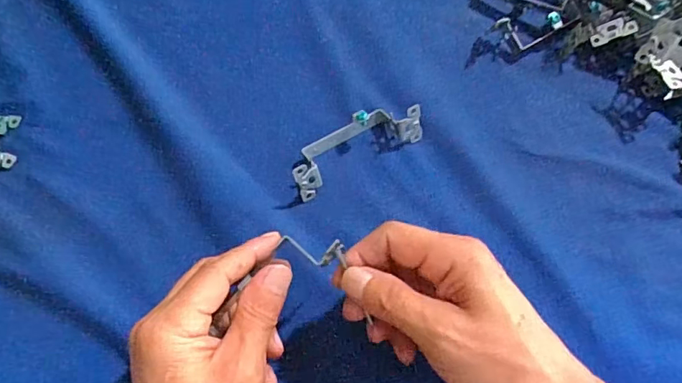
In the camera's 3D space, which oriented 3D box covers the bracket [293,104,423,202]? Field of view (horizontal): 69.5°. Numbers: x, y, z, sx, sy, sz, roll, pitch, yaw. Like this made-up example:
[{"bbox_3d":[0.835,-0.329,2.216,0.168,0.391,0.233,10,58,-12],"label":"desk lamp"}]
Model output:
[{"bbox_3d":[0.008,-0.039,0.364,0.105,0.028,0.041,-28,69,-13],"label":"bracket"}]

